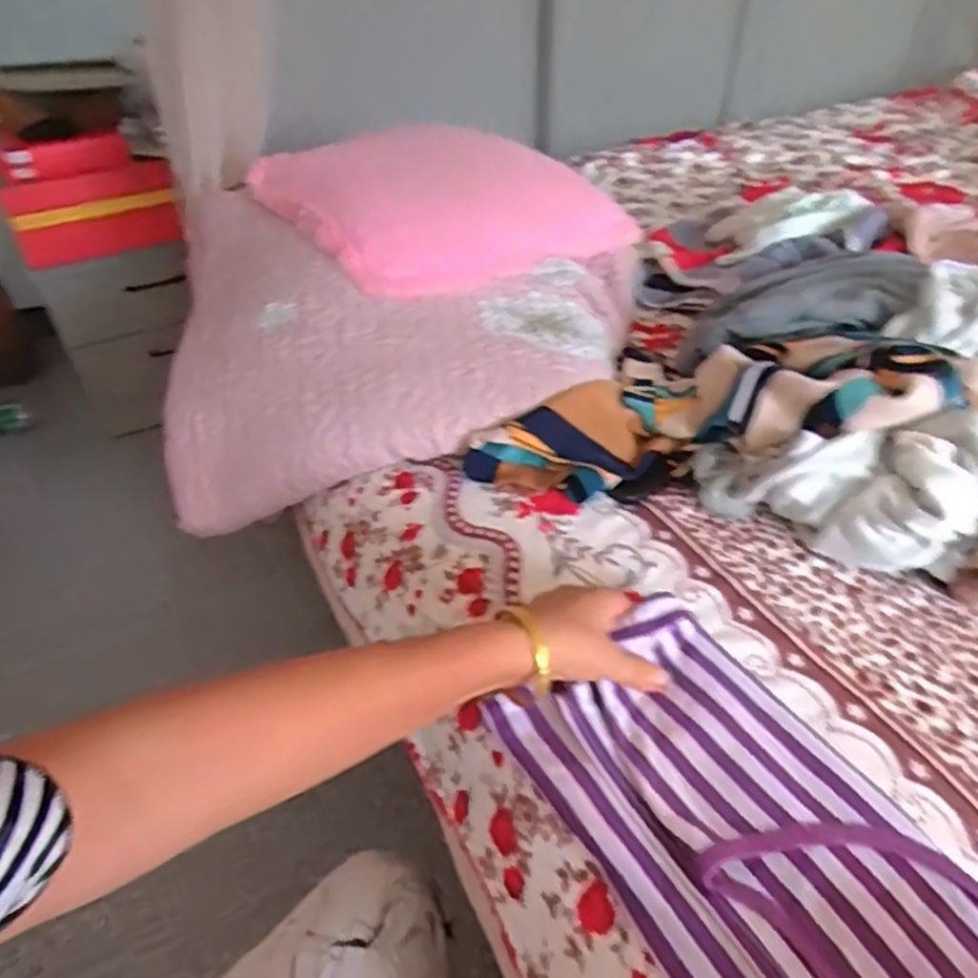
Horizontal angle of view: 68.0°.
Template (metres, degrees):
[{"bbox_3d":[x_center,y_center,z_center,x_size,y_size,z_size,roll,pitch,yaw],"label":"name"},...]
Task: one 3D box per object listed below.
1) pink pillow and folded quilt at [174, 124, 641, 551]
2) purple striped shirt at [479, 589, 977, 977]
[{"bbox_3d":[-0.079,-0.218,0.823,0.548,0.185,0.462,-6,41,-3],"label":"pink pillow and folded quilt"},{"bbox_3d":[0.199,0.243,0.344,0.164,0.038,0.479,-25,47,-24],"label":"purple striped shirt"}]

